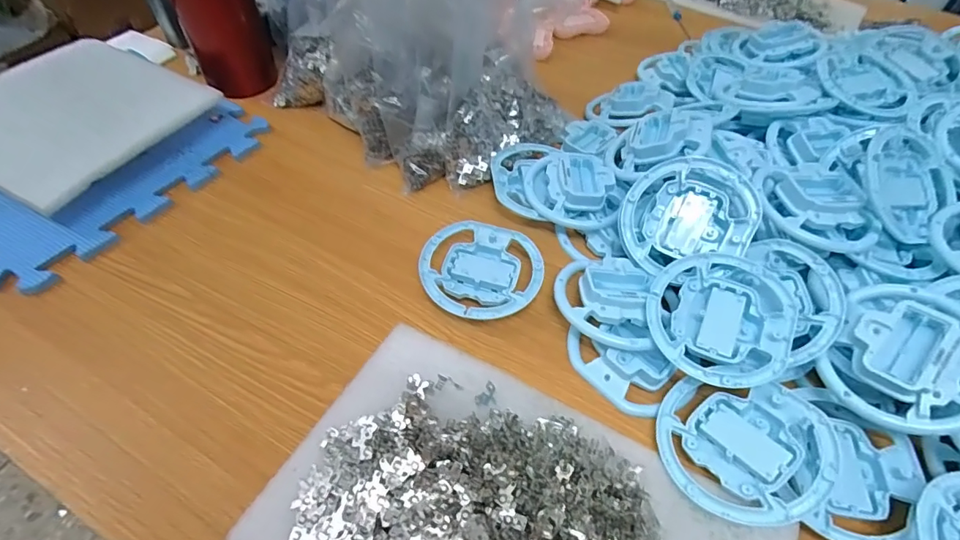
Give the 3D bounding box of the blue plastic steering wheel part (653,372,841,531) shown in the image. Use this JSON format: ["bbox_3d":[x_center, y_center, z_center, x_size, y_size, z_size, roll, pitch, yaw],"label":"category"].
[{"bbox_3d":[0.178,0.122,0.326,0.099,0.021,0.099,-16,44,16],"label":"blue plastic steering wheel part"}]

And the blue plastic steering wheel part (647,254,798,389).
[{"bbox_3d":[0.184,0.038,0.372,0.104,0.025,0.104,-3,62,6],"label":"blue plastic steering wheel part"}]

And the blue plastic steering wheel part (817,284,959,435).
[{"bbox_3d":[0.299,0.061,0.332,0.095,0.044,0.104,31,91,32],"label":"blue plastic steering wheel part"}]

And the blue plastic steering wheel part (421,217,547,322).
[{"bbox_3d":[0.001,0.001,0.426,0.102,0.023,0.106,3,51,-3],"label":"blue plastic steering wheel part"}]

